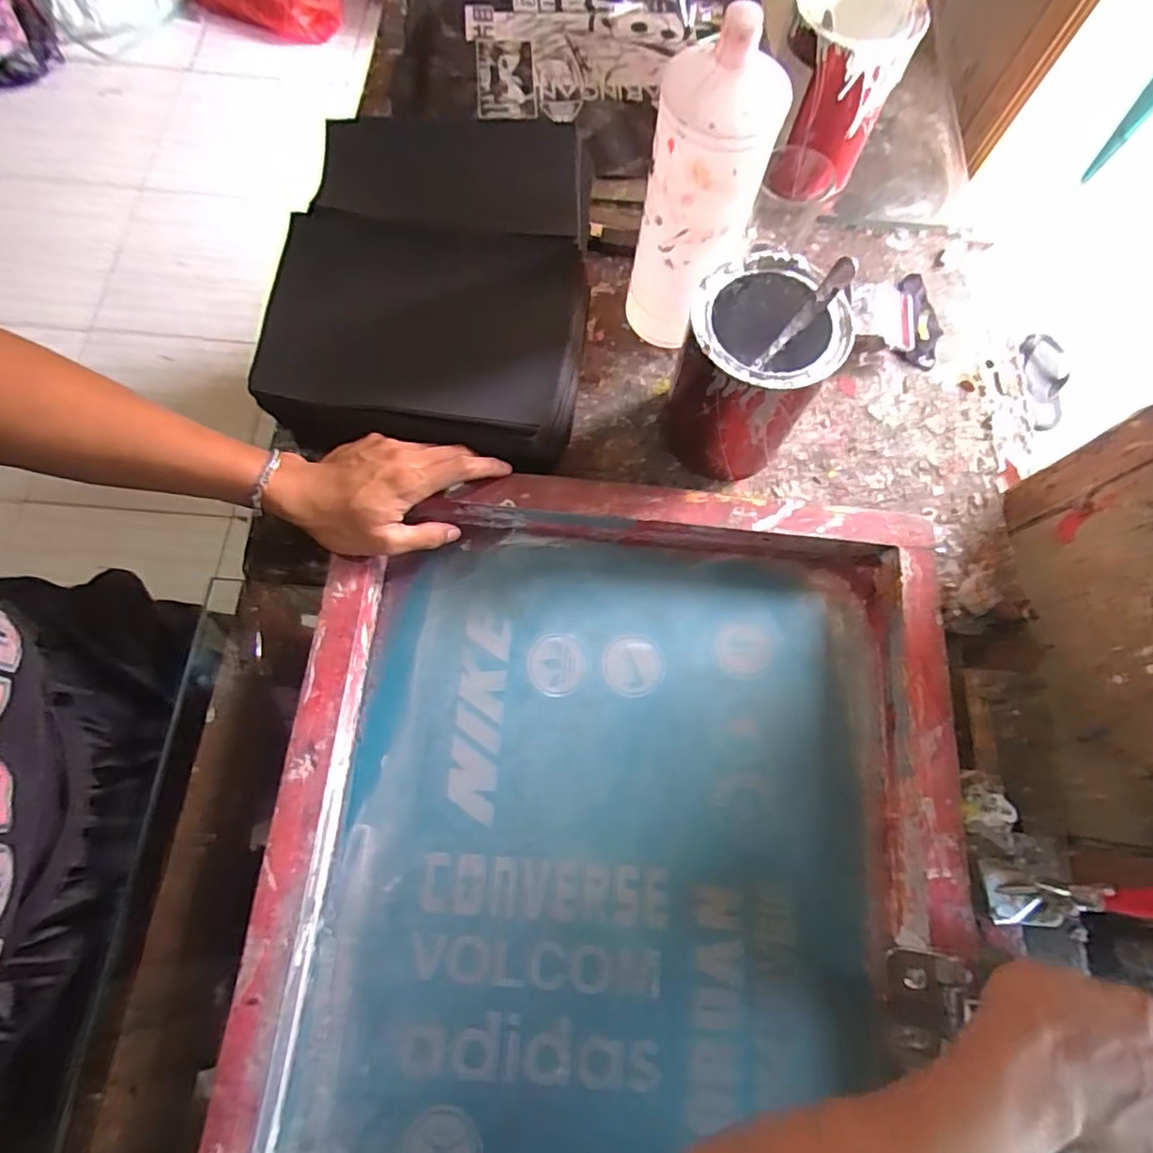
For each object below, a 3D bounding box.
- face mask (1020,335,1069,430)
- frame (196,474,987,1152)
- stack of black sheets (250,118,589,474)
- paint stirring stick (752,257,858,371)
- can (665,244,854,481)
[{"bbox_3d":[1.043,-0.451,1.337,0.111,0.047,0.219,11,72,0],"label":"face mask"},{"bbox_3d":[0.026,0.207,0.400,0.456,0.046,0.559,5,72,-1],"label":"frame"},{"bbox_3d":[-0.114,-0.262,0.507,0.239,0.051,0.324,7,72,-1],"label":"stack of black sheets"},{"bbox_3d":[0.164,-0.189,0.435,0.015,0.100,0.012,-14,72,-30],"label":"paint stirring stick"},{"bbox_3d":[0.132,-0.155,0.470,0.110,0.140,0.104,1,73,-2],"label":"can"}]

